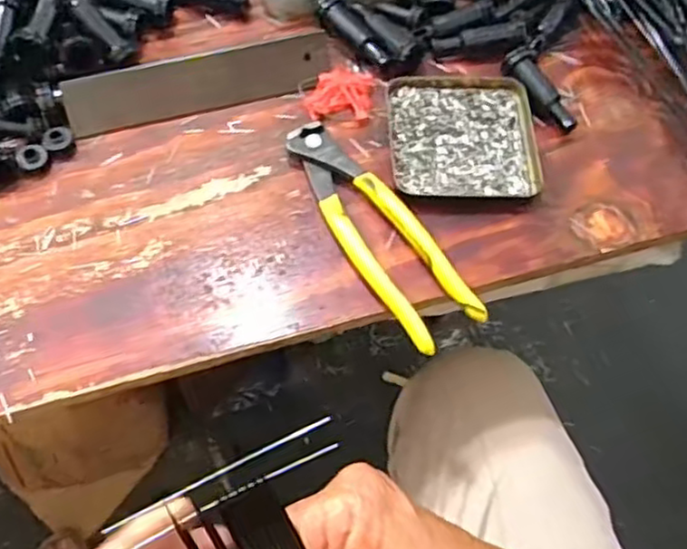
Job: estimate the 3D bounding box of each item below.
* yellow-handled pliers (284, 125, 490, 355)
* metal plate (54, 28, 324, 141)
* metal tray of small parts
[{"bbox_3d":[0.020,-0.029,0.434,0.046,0.014,0.165,-29,69,-14],"label":"yellow-handled pliers"},{"bbox_3d":[-0.093,-0.127,0.468,0.173,0.006,0.038,-15,98,-9],"label":"metal plate"},{"bbox_3d":[0.079,-0.094,0.473,0.098,0.009,0.094,0,65,-2],"label":"metal tray of small parts"}]

